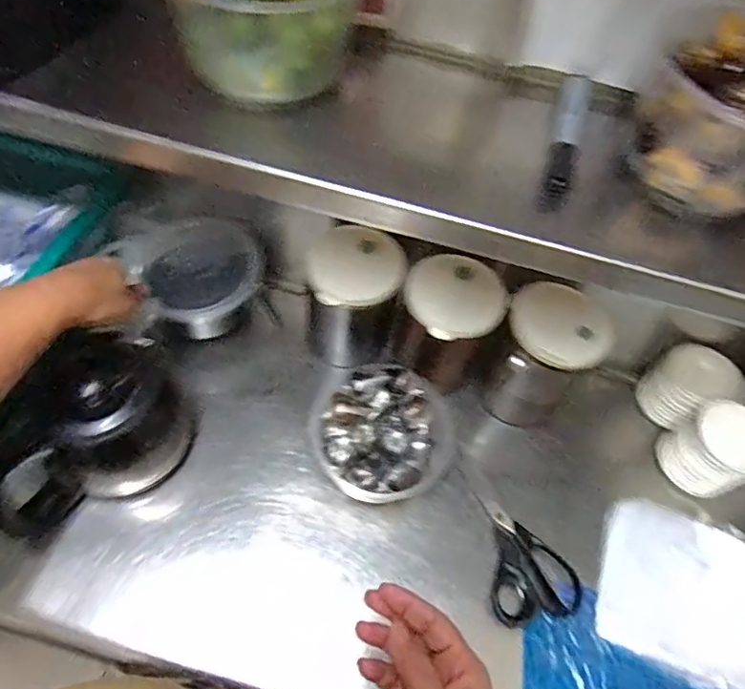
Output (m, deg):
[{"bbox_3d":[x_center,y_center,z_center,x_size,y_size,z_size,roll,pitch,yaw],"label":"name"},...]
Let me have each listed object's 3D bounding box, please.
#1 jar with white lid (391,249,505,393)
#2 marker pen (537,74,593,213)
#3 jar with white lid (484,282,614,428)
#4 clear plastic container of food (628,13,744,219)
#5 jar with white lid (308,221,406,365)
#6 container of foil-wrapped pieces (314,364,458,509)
[{"bbox_3d":[0.082,-0.025,0.600,0.106,0.094,0.113,30,58,12],"label":"jar with white lid"},{"bbox_3d":[0.138,-0.148,0.389,0.019,0.015,0.131,17,56,4],"label":"marker pen"},{"bbox_3d":[0.175,0.024,0.592,0.104,0.137,0.112,3,57,-5],"label":"jar with white lid"},{"bbox_3d":[0.234,-0.143,0.353,0.115,0.071,0.106,34,59,15],"label":"clear plastic container of food"},{"bbox_3d":[-0.022,-0.052,0.625,0.101,0.129,0.108,3,57,-5],"label":"jar with white lid"},{"bbox_3d":[0.009,0.096,0.563,0.131,0.086,0.126,3,57,-5],"label":"container of foil-wrapped pieces"}]

